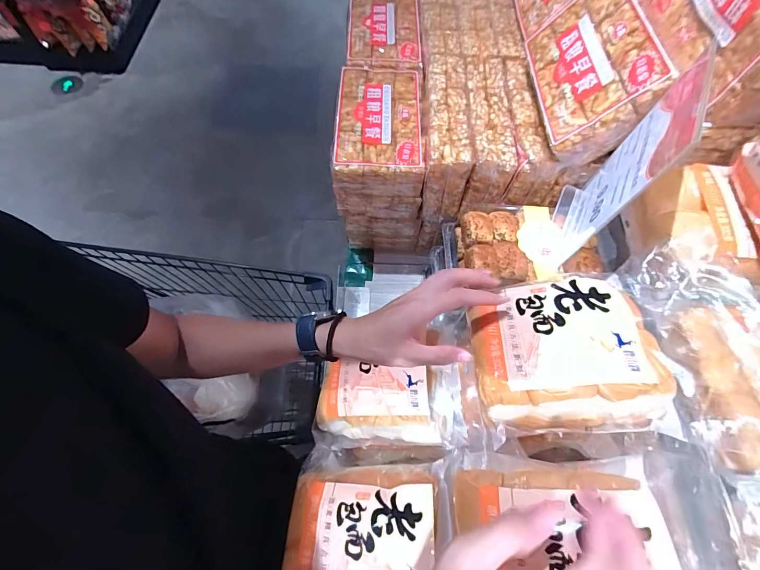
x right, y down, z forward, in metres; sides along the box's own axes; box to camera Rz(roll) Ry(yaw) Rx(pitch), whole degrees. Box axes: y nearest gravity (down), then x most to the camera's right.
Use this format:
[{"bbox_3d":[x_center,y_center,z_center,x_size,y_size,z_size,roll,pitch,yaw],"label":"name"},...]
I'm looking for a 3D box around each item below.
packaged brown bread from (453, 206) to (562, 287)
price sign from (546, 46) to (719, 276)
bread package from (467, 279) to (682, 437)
[{"bbox_3d":[0.180,-0.049,0.494,0.143,0.051,0.116,-4,65,-4],"label":"packaged brown bread"},{"bbox_3d":[0.269,-0.119,0.415,0.043,0.188,0.144,27,67,10],"label":"price sign"},{"bbox_3d":[0.185,0.067,0.364,0.167,0.076,0.150,-11,56,22],"label":"bread package"}]

